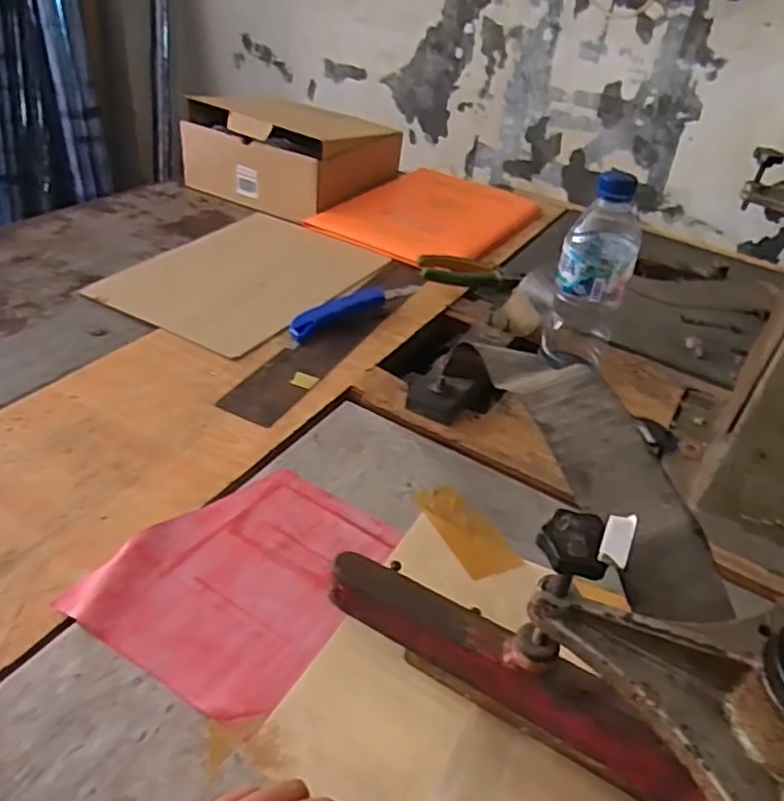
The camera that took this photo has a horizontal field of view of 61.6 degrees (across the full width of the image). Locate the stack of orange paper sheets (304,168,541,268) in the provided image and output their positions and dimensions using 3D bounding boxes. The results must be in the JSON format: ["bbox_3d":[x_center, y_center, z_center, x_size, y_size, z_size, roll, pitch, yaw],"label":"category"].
[{"bbox_3d":[0.066,-0.287,1.021,0.237,0.013,0.344,29,44,22],"label":"stack of orange paper sheets"}]

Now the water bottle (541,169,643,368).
[{"bbox_3d":[0.189,-0.102,0.639,0.068,0.222,0.058,18,37,14],"label":"water bottle"}]

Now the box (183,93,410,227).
[{"bbox_3d":[-0.161,-0.399,1.059,0.275,0.119,0.239,21,38,17],"label":"box"}]

